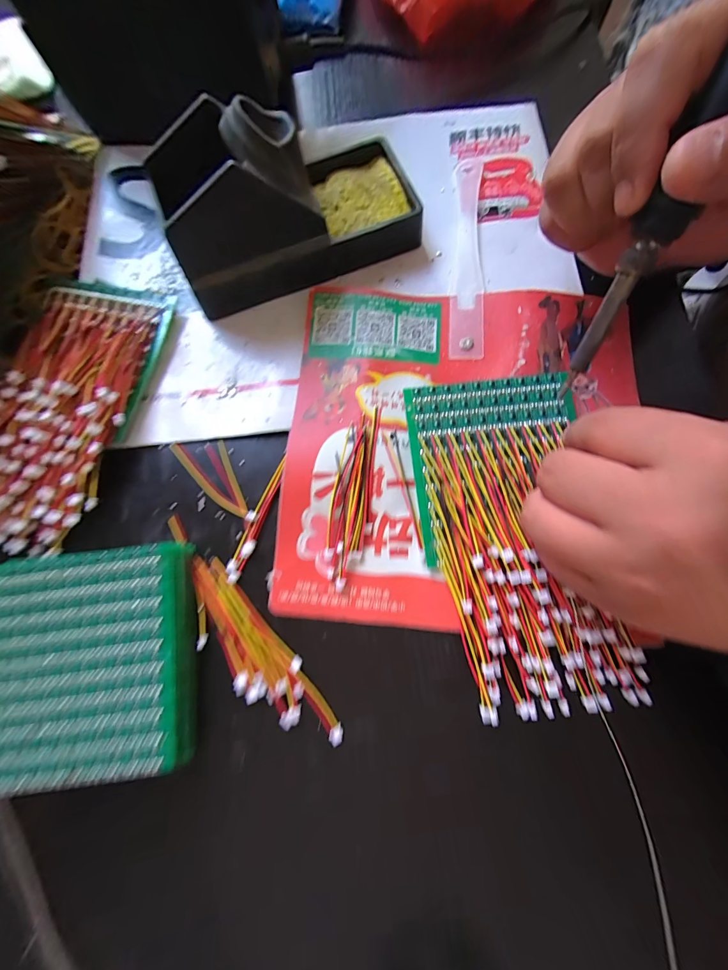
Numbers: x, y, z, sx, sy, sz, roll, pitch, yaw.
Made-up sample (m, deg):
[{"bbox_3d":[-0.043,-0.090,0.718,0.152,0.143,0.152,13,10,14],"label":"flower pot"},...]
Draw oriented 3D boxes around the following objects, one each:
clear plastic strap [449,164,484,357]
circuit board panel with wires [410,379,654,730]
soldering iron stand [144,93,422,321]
[{"bbox_3d":[0.068,-0.154,0.240,0.020,0.004,0.156,2,75,10],"label":"clear plastic strap"},{"bbox_3d":[0.078,0.024,0.190,0.088,0.018,0.170,-9,76,-1],"label":"circuit board panel with wires"},{"bbox_3d":[-0.044,-0.175,0.215,0.149,0.071,0.069,-22,75,-3],"label":"soldering iron stand"}]

